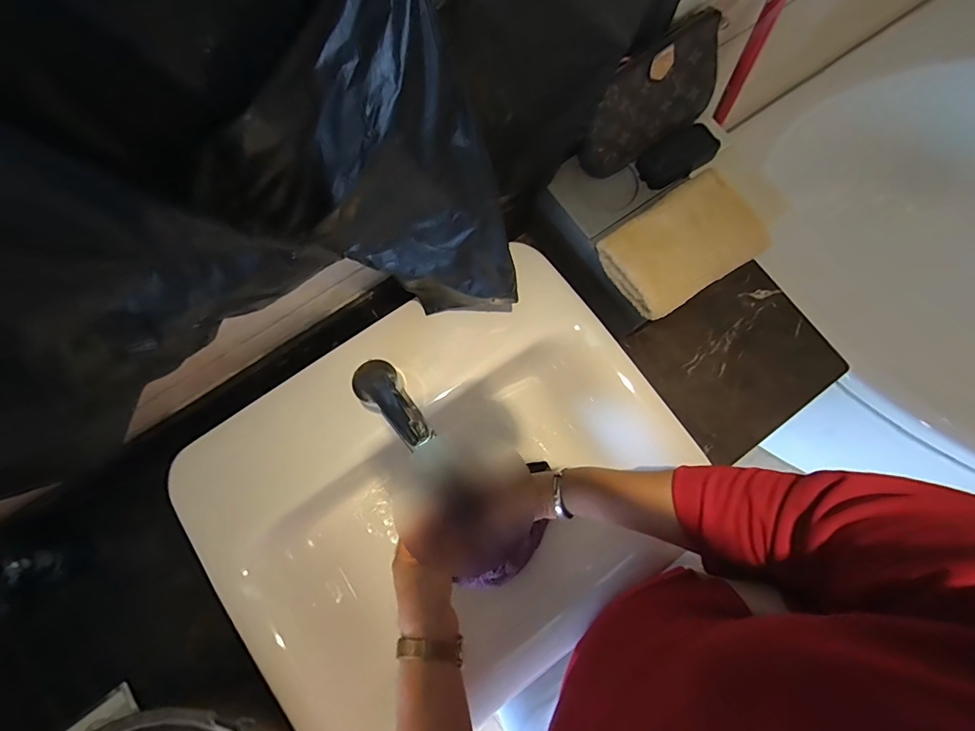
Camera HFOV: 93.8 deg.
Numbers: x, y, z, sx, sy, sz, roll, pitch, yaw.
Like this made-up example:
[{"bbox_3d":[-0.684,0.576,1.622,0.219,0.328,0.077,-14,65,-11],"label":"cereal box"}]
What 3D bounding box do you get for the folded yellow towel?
[{"bbox_3d":[0.237,-0.145,0.554,0.184,0.051,0.115,-33,80,-8],"label":"folded yellow towel"}]

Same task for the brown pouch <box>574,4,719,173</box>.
[{"bbox_3d":[0.210,-0.325,0.561,0.073,0.110,0.222,43,79,8],"label":"brown pouch"}]

